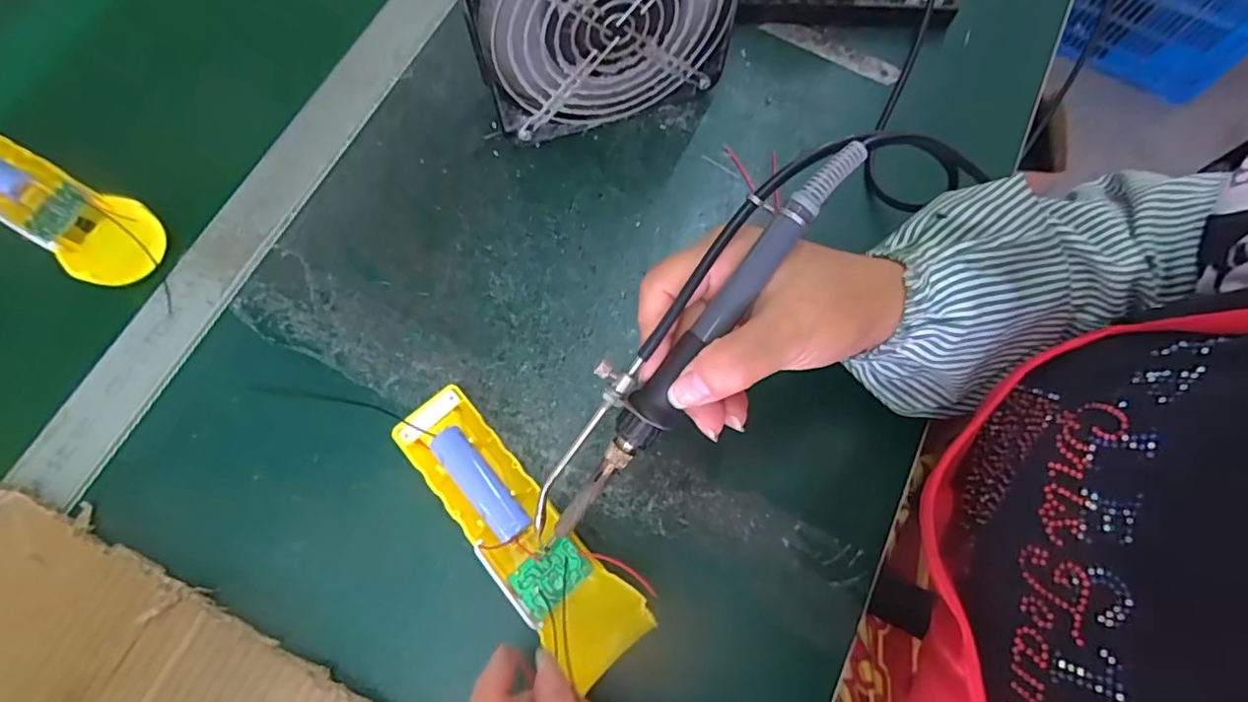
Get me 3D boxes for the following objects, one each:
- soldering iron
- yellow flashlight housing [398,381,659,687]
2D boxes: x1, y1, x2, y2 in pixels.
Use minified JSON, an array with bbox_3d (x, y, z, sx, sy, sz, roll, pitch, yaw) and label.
[{"bbox_3d":[0.024,-0.005,0.238,0.032,0.024,0.203,38,98,12],"label":"soldering iron"},{"bbox_3d":[-0.054,0.087,0.292,0.043,0.031,0.163,-40,77,-12],"label":"yellow flashlight housing"}]

